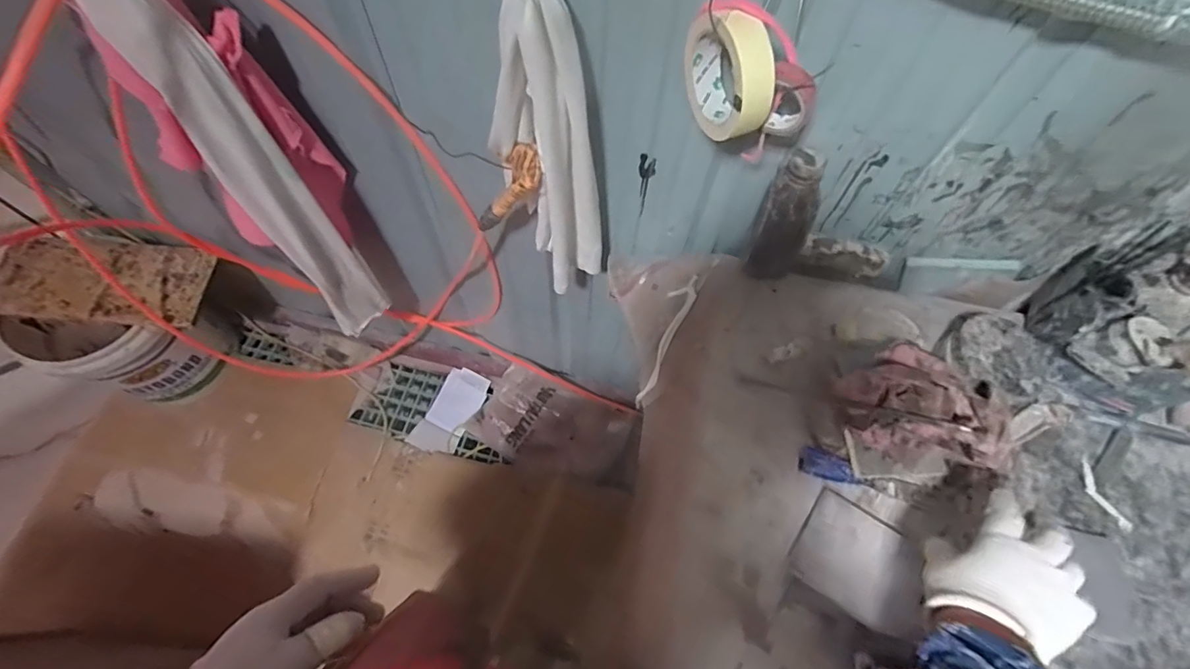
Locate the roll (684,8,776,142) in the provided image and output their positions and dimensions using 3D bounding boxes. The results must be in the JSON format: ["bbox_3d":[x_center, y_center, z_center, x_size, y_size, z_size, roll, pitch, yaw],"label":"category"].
[{"bbox_3d":[0.117,-0.234,0.465,0.042,0.101,0.099,-18,66,-11],"label":"roll"}]

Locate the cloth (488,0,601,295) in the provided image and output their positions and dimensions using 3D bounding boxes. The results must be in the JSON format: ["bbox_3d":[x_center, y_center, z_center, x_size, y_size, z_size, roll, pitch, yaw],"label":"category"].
[{"bbox_3d":[-0.057,-0.210,0.638,0.072,0.407,0.112,-37,71,-18],"label":"cloth"}]

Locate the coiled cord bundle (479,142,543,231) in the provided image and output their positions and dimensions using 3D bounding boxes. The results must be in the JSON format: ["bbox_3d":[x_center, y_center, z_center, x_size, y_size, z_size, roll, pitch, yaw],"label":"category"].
[{"bbox_3d":[-0.109,-0.178,0.665,0.038,0.195,0.042,22,63,-21],"label":"coiled cord bundle"}]

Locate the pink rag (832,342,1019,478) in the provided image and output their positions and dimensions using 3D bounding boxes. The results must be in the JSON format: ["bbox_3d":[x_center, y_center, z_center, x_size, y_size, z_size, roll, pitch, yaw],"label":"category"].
[{"bbox_3d":[0.367,0.095,0.575,0.127,0.088,0.193,-42,72,-17],"label":"pink rag"}]

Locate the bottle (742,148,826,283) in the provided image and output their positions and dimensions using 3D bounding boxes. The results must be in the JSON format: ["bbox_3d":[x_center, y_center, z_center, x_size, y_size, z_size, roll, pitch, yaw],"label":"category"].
[{"bbox_3d":[0.236,-0.140,0.641,0.066,0.170,0.073,22,67,10],"label":"bottle"}]

